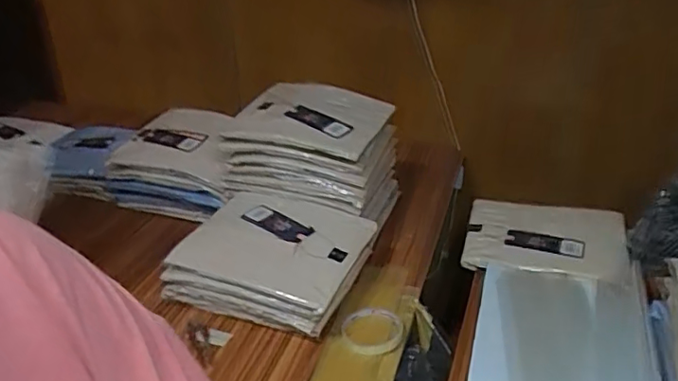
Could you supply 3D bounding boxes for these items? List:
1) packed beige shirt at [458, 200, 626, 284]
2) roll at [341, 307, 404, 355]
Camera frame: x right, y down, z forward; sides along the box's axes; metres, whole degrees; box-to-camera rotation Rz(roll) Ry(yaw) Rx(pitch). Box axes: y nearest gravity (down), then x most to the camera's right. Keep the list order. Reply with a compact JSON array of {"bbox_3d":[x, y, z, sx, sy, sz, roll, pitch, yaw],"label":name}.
[{"bbox_3d":[0.340,0.080,0.959,0.250,0.034,0.212,7,29,15],"label":"packed beige shirt"},{"bbox_3d":[0.050,0.190,0.792,0.083,0.018,0.092,21,35,36],"label":"roll"}]

